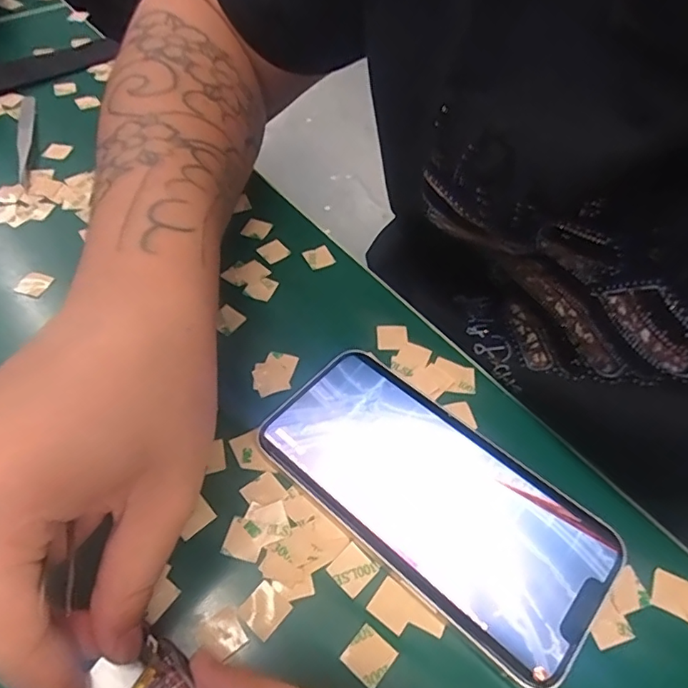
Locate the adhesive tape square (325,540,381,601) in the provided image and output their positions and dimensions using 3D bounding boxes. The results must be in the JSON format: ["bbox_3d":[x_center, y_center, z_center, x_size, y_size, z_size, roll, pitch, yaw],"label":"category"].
[{"bbox_3d":[0.003,0.086,0.205,0.015,0.004,0.016,39,61,24],"label":"adhesive tape square"}]

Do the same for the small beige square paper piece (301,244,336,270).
[{"bbox_3d":[-0.015,-0.050,0.310,0.015,0.004,0.015,-23,57,-18],"label":"small beige square paper piece"}]

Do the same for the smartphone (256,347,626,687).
[{"bbox_3d":[0.036,0.061,0.222,0.143,0.009,0.071,37,60,23],"label":"smartphone"}]

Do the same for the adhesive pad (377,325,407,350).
[{"bbox_3d":[0.025,-0.003,0.276,0.015,0.004,0.015,-2,57,0],"label":"adhesive pad"}]

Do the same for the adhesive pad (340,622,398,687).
[{"bbox_3d":[0.009,0.109,0.187,0.015,0.004,0.015,35,60,22],"label":"adhesive pad"}]

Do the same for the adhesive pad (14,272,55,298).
[{"bbox_3d":[-0.168,-0.032,0.288,0.018,0.004,0.016,17,55,10],"label":"adhesive pad"}]

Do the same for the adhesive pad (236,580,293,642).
[{"bbox_3d":[-0.029,0.097,0.195,0.015,0.004,0.015,35,59,21],"label":"adhesive pad"}]

